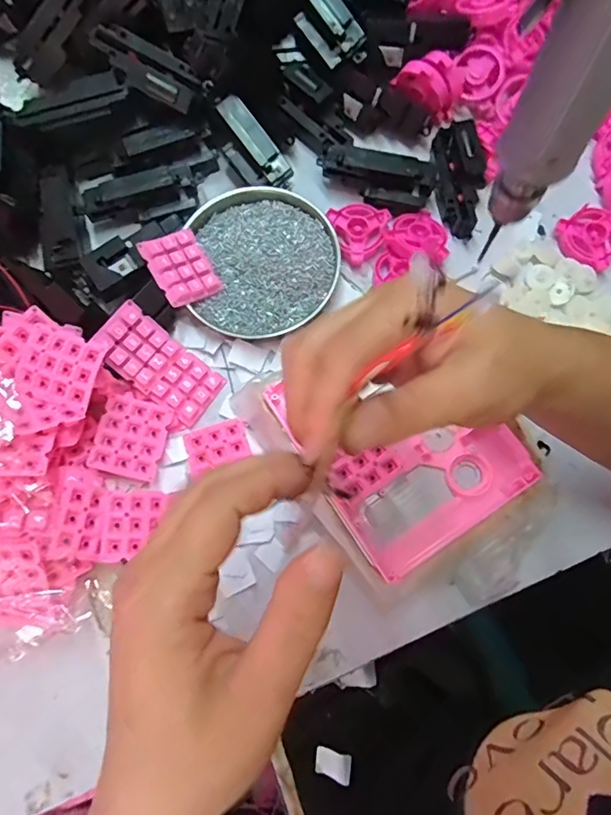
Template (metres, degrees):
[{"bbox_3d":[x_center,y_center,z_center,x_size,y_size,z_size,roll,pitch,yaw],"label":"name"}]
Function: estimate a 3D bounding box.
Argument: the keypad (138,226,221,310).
[{"bbox_3d":[-0.100,-0.115,0.395,0.049,0.006,0.057,-33,93,-30],"label":"keypad"}]

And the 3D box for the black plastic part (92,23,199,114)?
[{"bbox_3d":[-0.133,-0.285,0.405,0.089,0.012,0.040,31,80,-10],"label":"black plastic part"}]

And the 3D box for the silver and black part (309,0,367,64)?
[{"bbox_3d":[0.013,-0.344,0.408,0.024,0.019,0.107,-42,98,-7],"label":"silver and black part"}]

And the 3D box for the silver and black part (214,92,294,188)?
[{"bbox_3d":[-0.042,-0.225,0.409,0.020,0.011,0.080,-41,98,-7],"label":"silver and black part"}]

